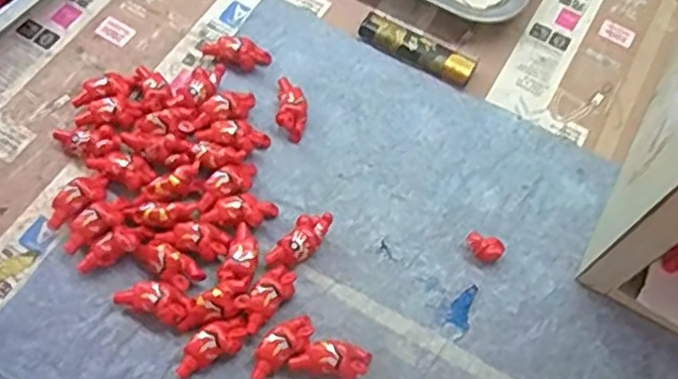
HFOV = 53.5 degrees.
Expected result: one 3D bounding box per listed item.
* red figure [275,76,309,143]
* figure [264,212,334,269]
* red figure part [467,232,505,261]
[{"bbox_3d":[-0.029,-0.050,0.418,0.019,0.014,0.042,2,64,-3],"label":"red figure"},{"bbox_3d":[-0.022,0.030,0.378,0.018,0.013,0.042,39,68,15],"label":"figure"},{"bbox_3d":[0.083,0.033,0.383,0.021,0.014,0.013,25,65,9],"label":"red figure part"}]

